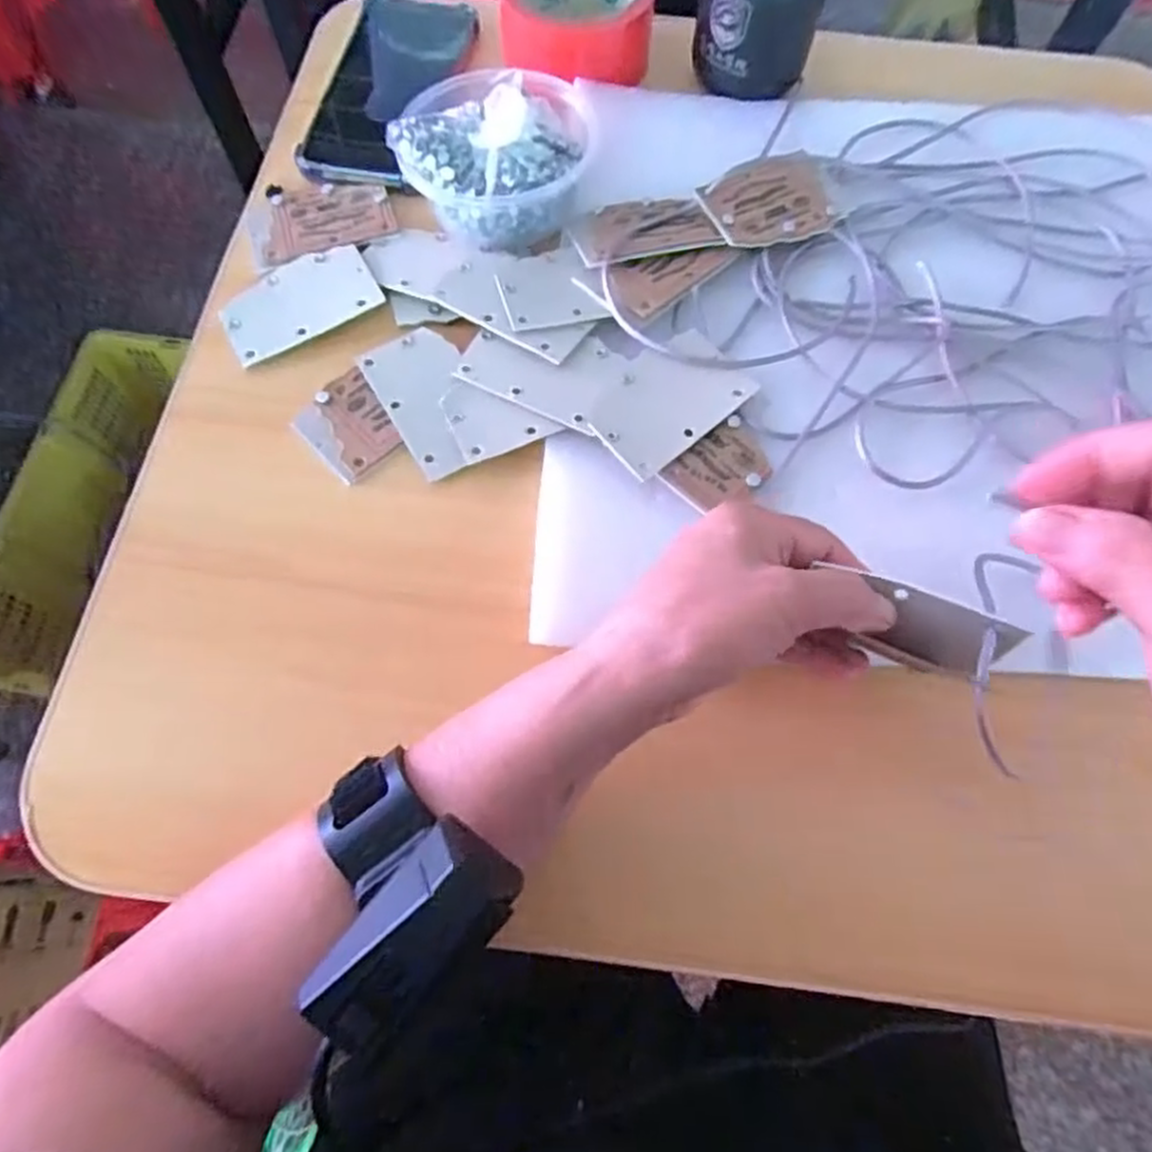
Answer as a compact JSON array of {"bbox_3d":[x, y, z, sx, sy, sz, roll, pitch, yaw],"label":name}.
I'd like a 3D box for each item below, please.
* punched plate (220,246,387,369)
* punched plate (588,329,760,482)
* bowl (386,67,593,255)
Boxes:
[{"bbox_3d":[-0.153,-0.152,0.416,0.084,0.005,0.052,-30,71,-10],"label":"punched plate"},{"bbox_3d":[0.047,-0.090,0.382,0.082,0.004,0.053,-40,74,-15],"label":"punched plate"},{"bbox_3d":[-0.043,-0.242,0.415,0.100,0.060,0.101,0,69,-1],"label":"bowl"}]

